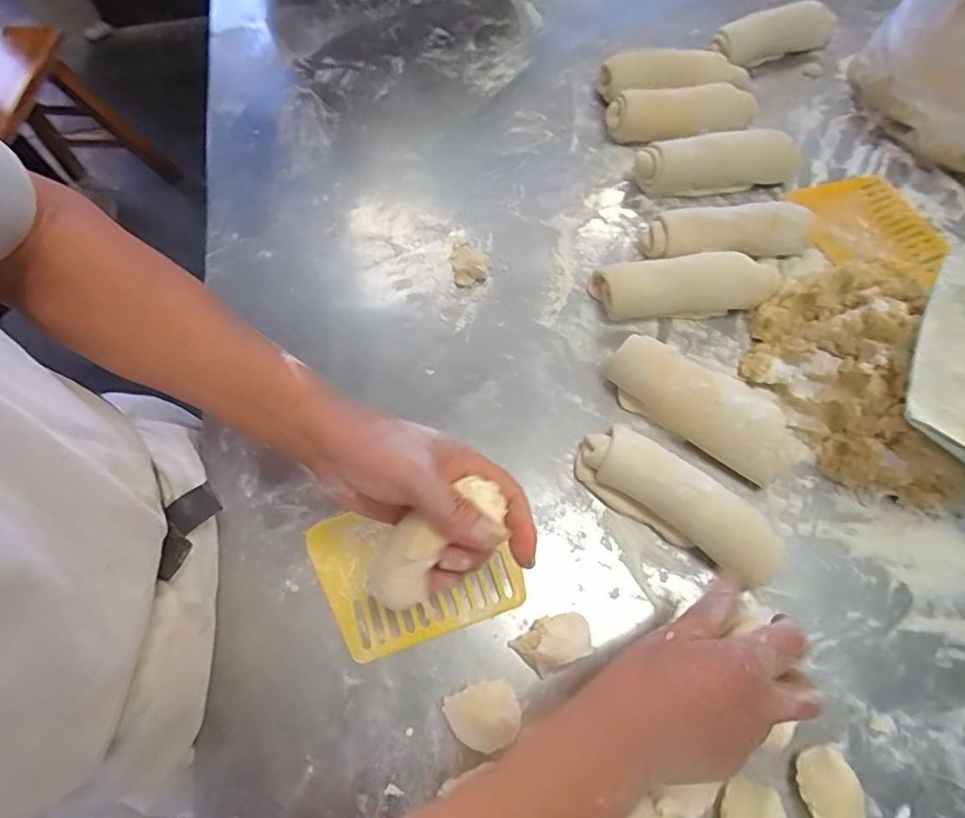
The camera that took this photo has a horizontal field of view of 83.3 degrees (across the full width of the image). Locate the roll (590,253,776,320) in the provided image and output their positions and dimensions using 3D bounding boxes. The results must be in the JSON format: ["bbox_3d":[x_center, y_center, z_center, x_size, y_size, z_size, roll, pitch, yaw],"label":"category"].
[{"bbox_3d":[0.199,-0.125,0.532,0.178,0.036,0.060,-3,66,0],"label":"roll"}]

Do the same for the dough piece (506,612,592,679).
[{"bbox_3d":[0.053,0.178,0.414,0.057,0.026,0.036,-24,68,-9],"label":"dough piece"}]

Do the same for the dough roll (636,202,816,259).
[{"bbox_3d":[0.253,-0.184,0.560,0.170,0.034,0.055,-1,66,1],"label":"dough roll"}]

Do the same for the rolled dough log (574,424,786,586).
[{"bbox_3d":[0.158,0.076,0.446,0.168,0.044,0.056,36,71,16],"label":"rolled dough log"}]

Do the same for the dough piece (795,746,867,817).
[{"bbox_3d":[0.238,0.266,0.375,0.038,0.024,0.053,-19,67,-7],"label":"dough piece"}]

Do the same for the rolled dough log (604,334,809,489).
[{"bbox_3d":[0.196,-0.006,0.480,0.178,0.046,0.070,35,71,16],"label":"rolled dough log"}]

